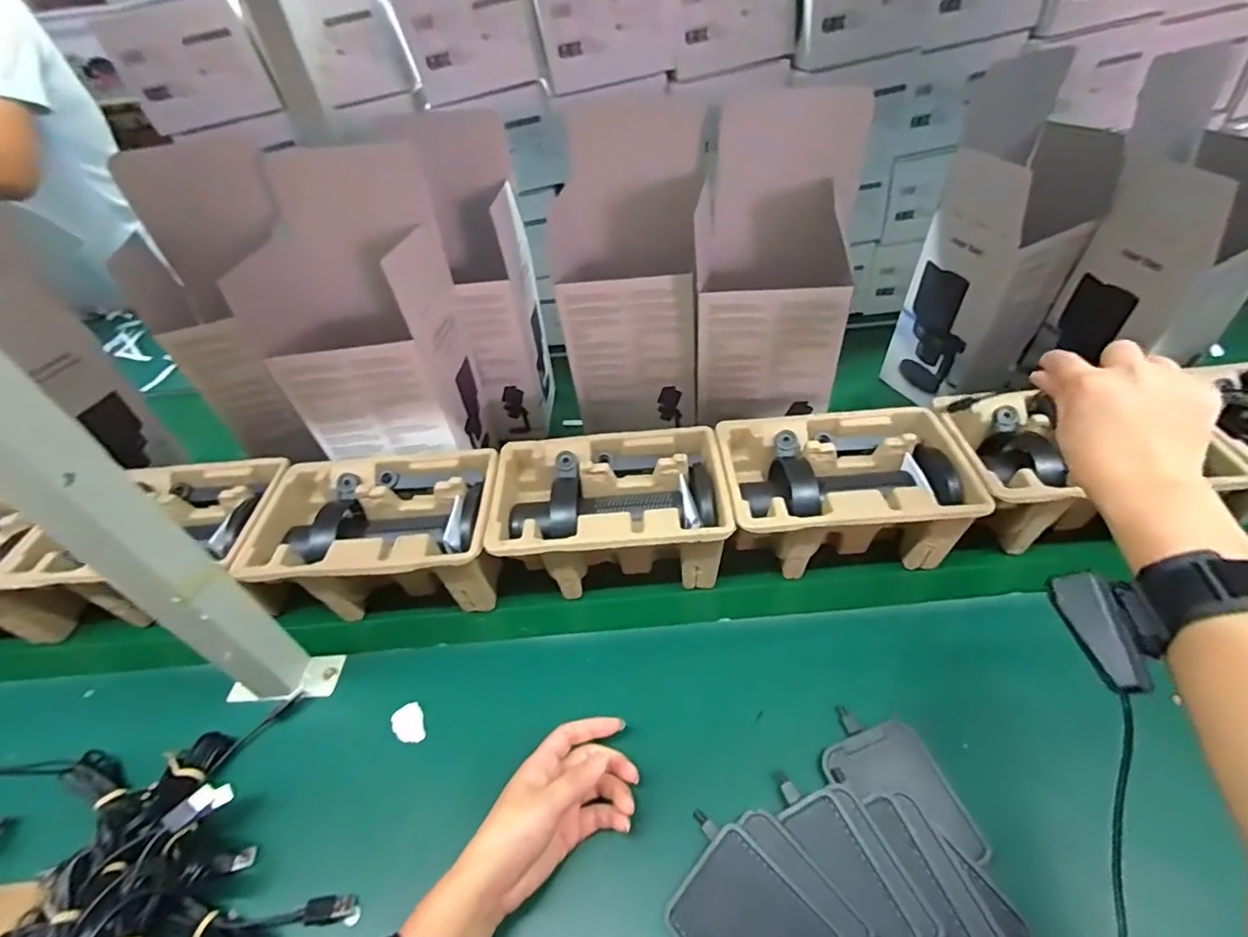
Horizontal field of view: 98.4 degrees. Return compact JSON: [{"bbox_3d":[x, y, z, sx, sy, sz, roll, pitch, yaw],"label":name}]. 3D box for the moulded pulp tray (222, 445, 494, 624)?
[{"bbox_3d":[-0.242,0.074,0.560,0.236,0.104,0.148,-7,43,1],"label":"moulded pulp tray"}]

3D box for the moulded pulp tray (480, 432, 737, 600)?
[{"bbox_3d":[-0.010,0.050,0.557,0.220,0.102,0.143,-5,43,3],"label":"moulded pulp tray"}]

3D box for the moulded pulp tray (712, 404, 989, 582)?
[{"bbox_3d":[0.215,0.027,0.553,0.222,0.100,0.145,-5,43,3],"label":"moulded pulp tray"}]

